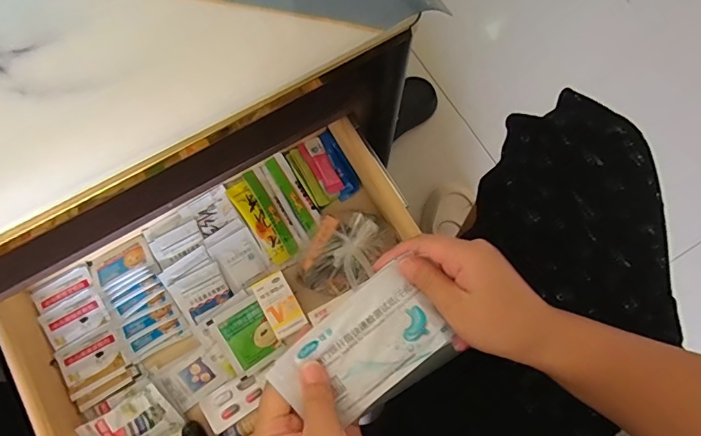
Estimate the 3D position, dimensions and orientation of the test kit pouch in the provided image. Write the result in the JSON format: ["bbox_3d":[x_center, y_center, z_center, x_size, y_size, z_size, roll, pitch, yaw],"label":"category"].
[{"bbox_3d":[0.007,0.089,0.303,0.110,0.011,0.064,-37,79,-9],"label":"test kit pouch"}]

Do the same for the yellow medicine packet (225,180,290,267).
[{"bbox_3d":[-0.106,0.004,0.516,0.024,0.004,0.107,-34,79,-9],"label":"yellow medicine packet"}]

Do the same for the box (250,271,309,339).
[{"bbox_3d":[-0.076,0.093,0.481,0.037,0.015,0.063,-30,78,-8],"label":"box"}]

